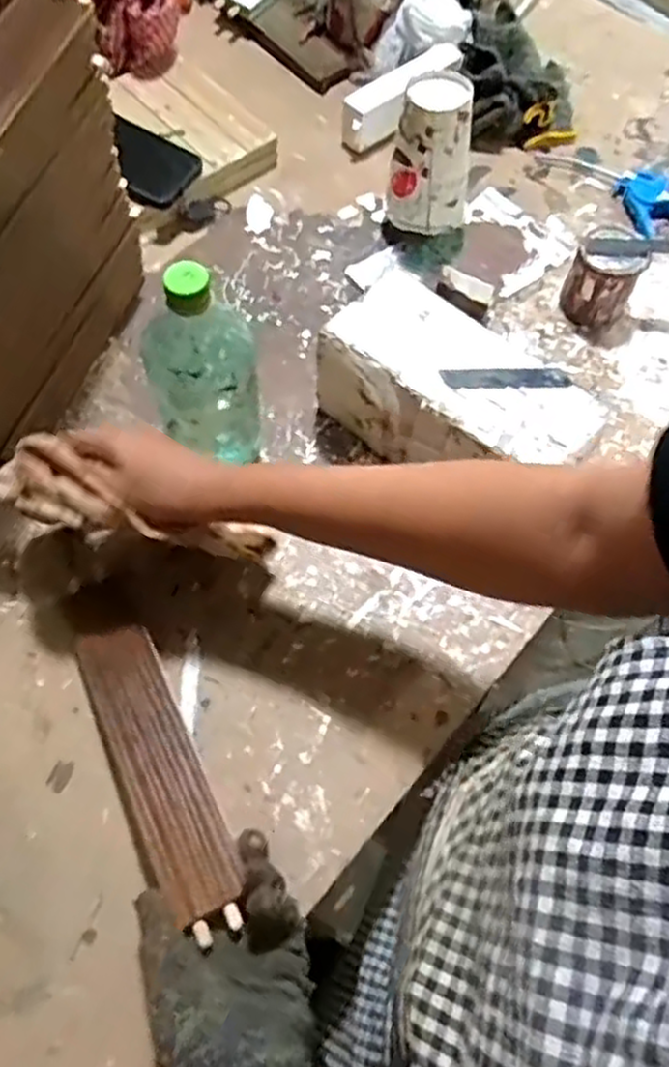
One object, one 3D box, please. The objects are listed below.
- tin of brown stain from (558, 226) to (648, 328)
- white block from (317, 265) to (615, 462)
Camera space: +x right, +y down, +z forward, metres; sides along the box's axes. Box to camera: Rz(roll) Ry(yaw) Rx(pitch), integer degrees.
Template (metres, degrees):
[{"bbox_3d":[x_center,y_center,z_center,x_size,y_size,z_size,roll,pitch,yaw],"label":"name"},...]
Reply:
[{"bbox_3d":[0.263,-0.251,0.738,0.061,0.081,0.058,3,65,-6],"label":"tin of brown stain"},{"bbox_3d":[0.096,-0.106,0.624,0.220,0.110,0.106,37,65,15],"label":"white block"}]

